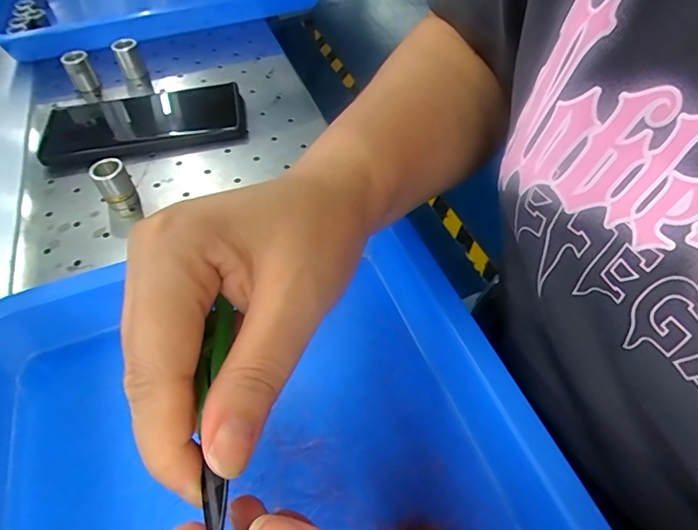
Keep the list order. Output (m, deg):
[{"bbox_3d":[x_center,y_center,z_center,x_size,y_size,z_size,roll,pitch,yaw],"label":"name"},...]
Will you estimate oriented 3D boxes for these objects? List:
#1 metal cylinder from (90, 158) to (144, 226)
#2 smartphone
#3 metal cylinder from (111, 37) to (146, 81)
[{"bbox_3d":[-0.168,-0.058,0.349,0.022,0.035,0.018,-26,53,-14],"label":"metal cylinder"},{"bbox_3d":[-0.178,-0.126,0.421,0.169,0.015,0.081,-11,51,-3],"label":"smartphone"},{"bbox_3d":[-0.216,-0.204,0.475,0.022,0.037,0.020,-23,53,-12],"label":"metal cylinder"}]

